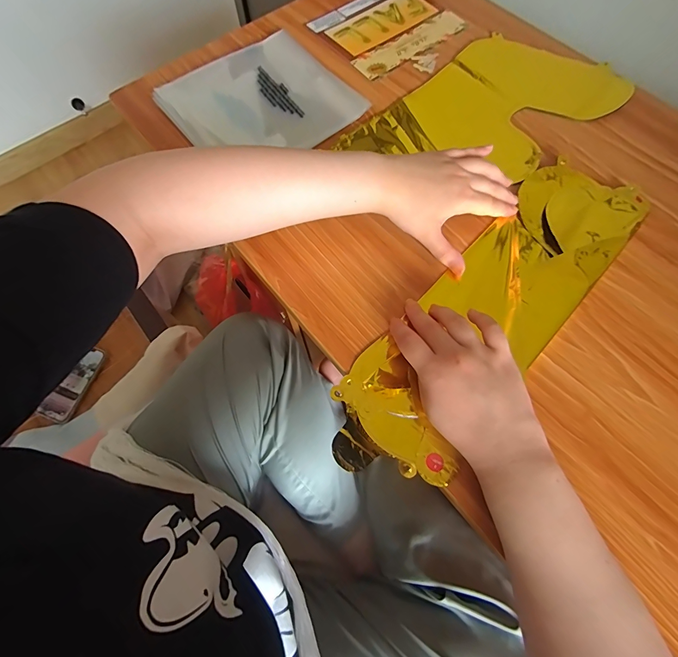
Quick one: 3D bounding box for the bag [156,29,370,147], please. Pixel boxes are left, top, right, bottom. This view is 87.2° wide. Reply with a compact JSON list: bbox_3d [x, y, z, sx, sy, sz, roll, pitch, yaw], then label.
[{"bbox_3d":[-0.104,-0.299,0.471,0.205,0.015,0.202,-38,73,-12],"label":"bag"}]

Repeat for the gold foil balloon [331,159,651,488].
[{"bbox_3d":[0.160,-0.018,0.369,0.421,0.029,0.128,-43,74,-12],"label":"gold foil balloon"}]

